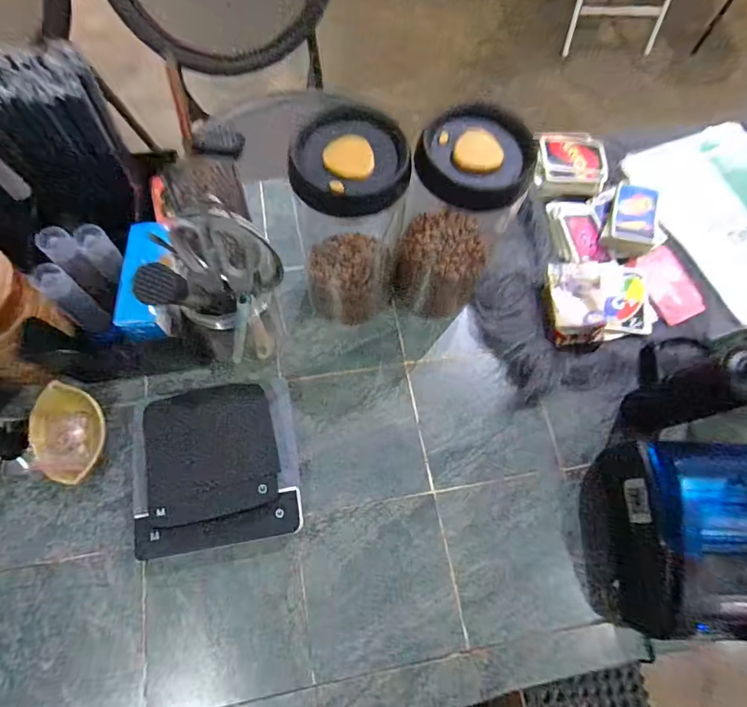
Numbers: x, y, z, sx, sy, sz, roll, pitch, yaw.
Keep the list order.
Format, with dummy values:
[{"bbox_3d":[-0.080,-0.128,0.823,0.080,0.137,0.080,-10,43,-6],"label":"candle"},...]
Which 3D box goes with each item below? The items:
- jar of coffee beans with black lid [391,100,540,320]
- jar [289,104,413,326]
[{"bbox_3d":[0.083,-0.126,0.461,0.092,0.220,0.091,0,69,-1],"label":"jar of coffee beans with black lid"},{"bbox_3d":[-0.023,-0.117,0.455,0.093,0.223,0.087,0,69,-1],"label":"jar"}]

